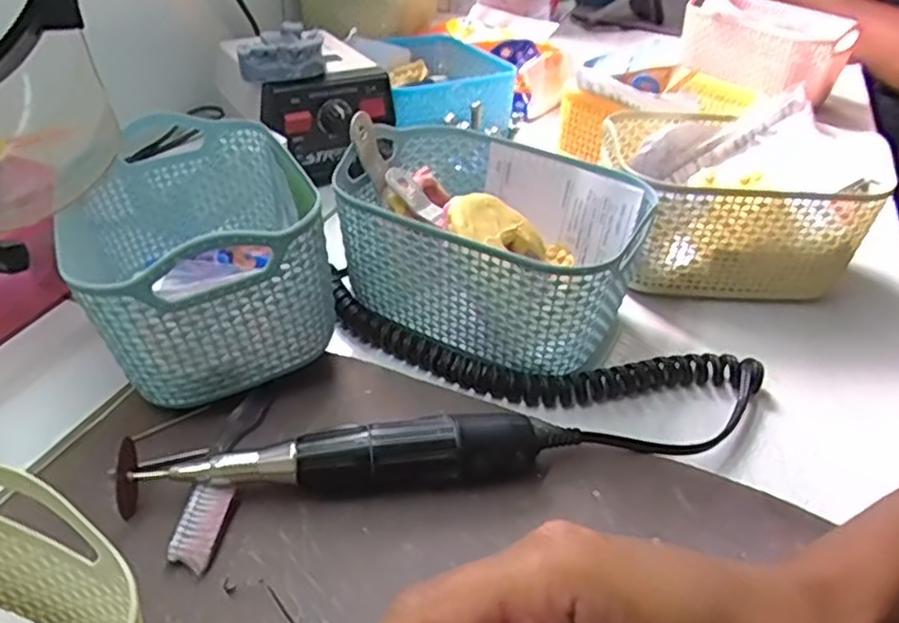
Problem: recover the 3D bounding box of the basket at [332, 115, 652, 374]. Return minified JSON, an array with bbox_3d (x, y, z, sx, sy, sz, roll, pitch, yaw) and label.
[{"bbox_3d":[0.020,-0.038,0.408,0.165,0.081,0.120,20,40,21],"label":"basket"}]

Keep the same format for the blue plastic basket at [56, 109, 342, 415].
[{"bbox_3d":[-0.136,-0.033,0.376,0.110,0.096,0.170,-13,40,-20],"label":"blue plastic basket"}]

